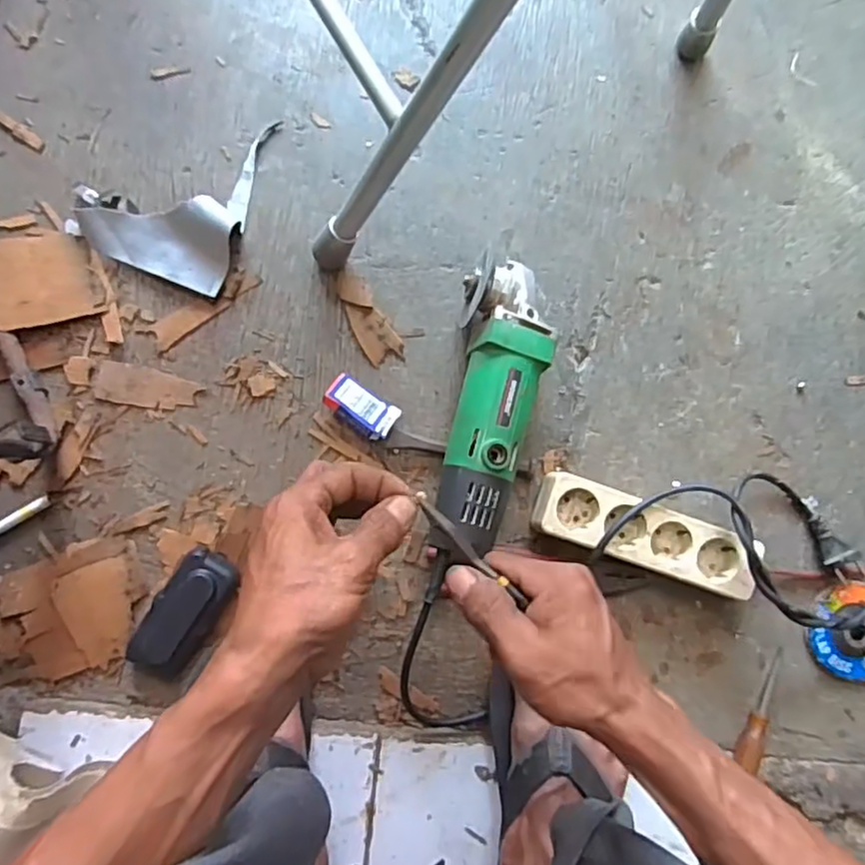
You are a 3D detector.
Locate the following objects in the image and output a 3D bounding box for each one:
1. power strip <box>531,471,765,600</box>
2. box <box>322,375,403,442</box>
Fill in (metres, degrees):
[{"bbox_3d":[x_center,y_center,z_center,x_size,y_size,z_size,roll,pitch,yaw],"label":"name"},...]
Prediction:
[{"bbox_3d":[0.190,0.092,0.585,0.198,0.044,0.058,20,84,-3],"label":"power strip"},{"bbox_3d":[-0.064,-0.022,0.582,0.065,0.020,0.036,35,84,-1],"label":"box"}]

